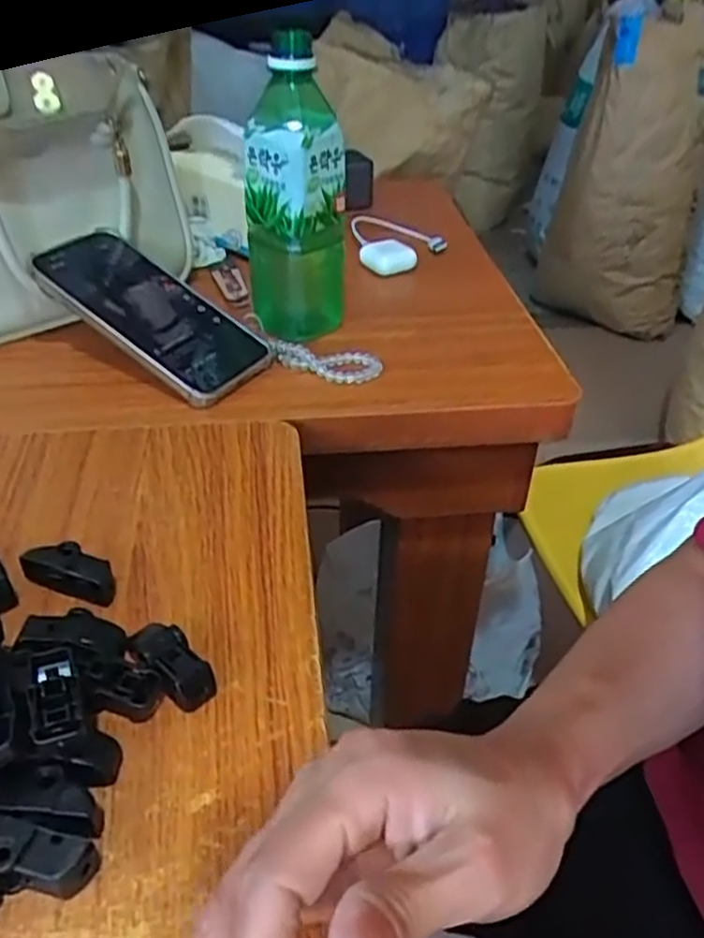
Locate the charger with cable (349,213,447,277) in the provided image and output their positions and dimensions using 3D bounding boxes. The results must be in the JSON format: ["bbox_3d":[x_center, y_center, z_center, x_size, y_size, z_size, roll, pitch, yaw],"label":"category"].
[{"bbox_3d":[0.045,-0.230,0.734,0.086,0.024,0.145,-3,38,-7],"label":"charger with cable"}]

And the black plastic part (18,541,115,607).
[{"bbox_3d":[-0.136,0.050,0.362,0.046,0.019,0.018,14,39,14],"label":"black plastic part"}]

